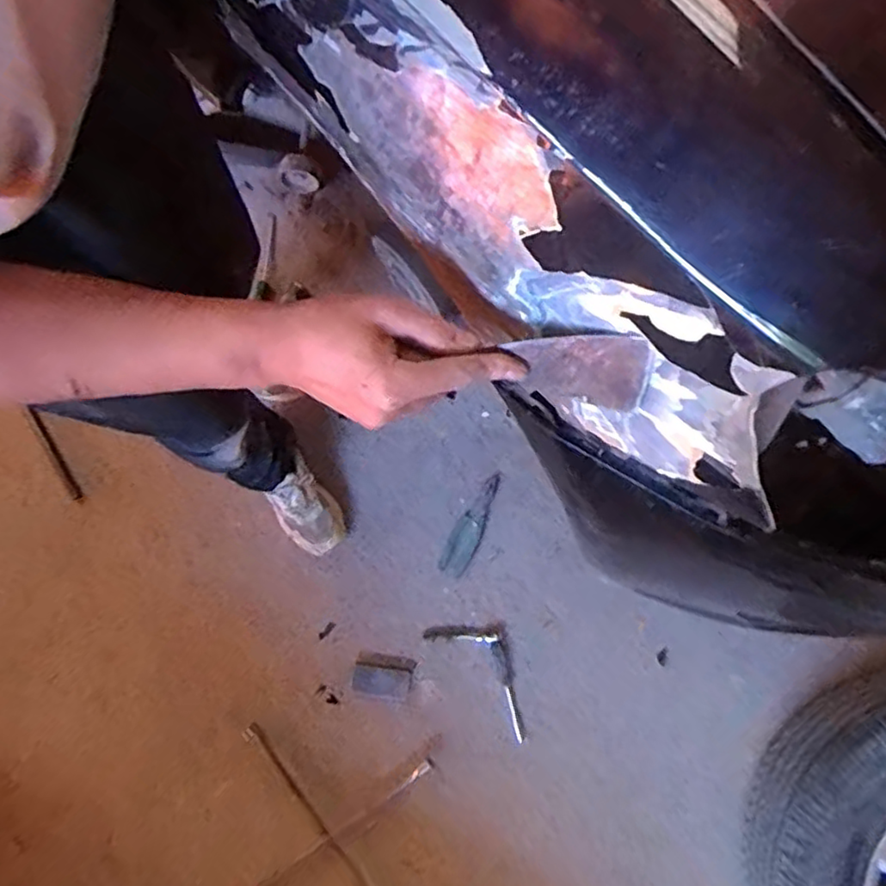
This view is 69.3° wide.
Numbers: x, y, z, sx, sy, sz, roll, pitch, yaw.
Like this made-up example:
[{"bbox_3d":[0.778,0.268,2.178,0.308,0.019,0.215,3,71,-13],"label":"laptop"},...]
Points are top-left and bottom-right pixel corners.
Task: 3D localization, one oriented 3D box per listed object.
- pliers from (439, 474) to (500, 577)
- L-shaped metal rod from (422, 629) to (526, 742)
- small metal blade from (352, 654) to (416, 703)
[{"bbox_3d":[0.061,0.161,1.253,0.056,0.010,0.208,29,80,5],"label":"pliers"},{"bbox_3d":[0.095,0.419,1.199,0.114,0.034,0.262,-44,85,-2],"label":"L-shaped metal rod"},{"bbox_3d":[-0.114,0.447,1.222,0.110,0.008,0.079,8,85,2],"label":"small metal blade"}]

